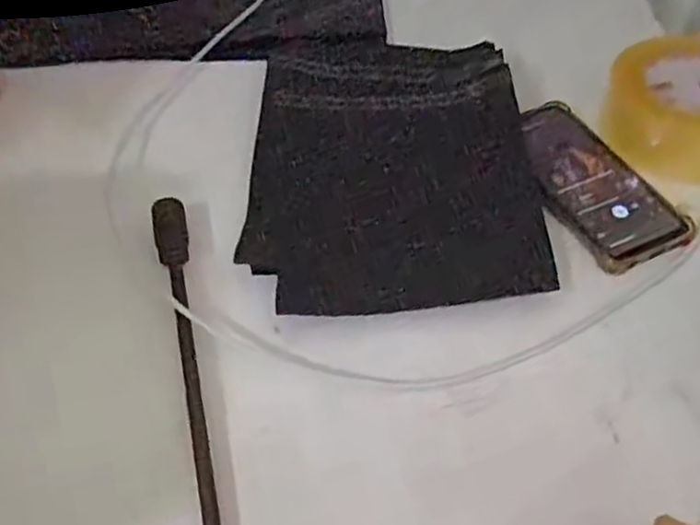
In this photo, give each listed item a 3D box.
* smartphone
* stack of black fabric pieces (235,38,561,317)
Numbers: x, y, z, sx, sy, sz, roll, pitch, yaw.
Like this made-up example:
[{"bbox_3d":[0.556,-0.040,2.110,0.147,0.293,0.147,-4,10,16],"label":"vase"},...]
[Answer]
[{"bbox_3d":[0.179,-0.064,0.550,0.083,0.010,0.159,-20,55,-17],"label":"smartphone"},{"bbox_3d":[0.032,-0.086,0.561,0.207,0.022,0.272,0,52,-2],"label":"stack of black fabric pieces"}]

